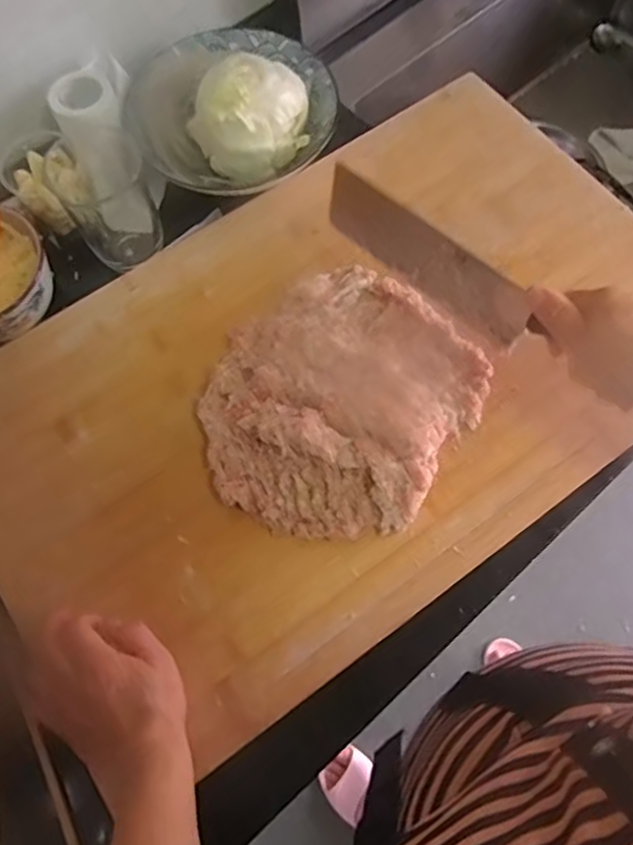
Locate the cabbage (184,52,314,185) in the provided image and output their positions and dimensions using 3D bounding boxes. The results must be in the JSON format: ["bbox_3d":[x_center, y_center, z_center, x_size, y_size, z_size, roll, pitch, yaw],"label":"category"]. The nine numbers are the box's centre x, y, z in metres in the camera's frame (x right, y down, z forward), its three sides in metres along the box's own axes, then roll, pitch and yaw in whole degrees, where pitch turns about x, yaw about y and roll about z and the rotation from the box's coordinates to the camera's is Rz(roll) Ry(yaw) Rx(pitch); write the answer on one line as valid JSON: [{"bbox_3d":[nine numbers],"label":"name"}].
[{"bbox_3d":[-0.061,-0.278,0.567,0.096,0.074,0.080,10,70,6],"label":"cabbage"}]

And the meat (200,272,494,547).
[{"bbox_3d":[0.019,-0.023,0.512,0.195,0.059,0.229,33,74,13],"label":"meat"}]

